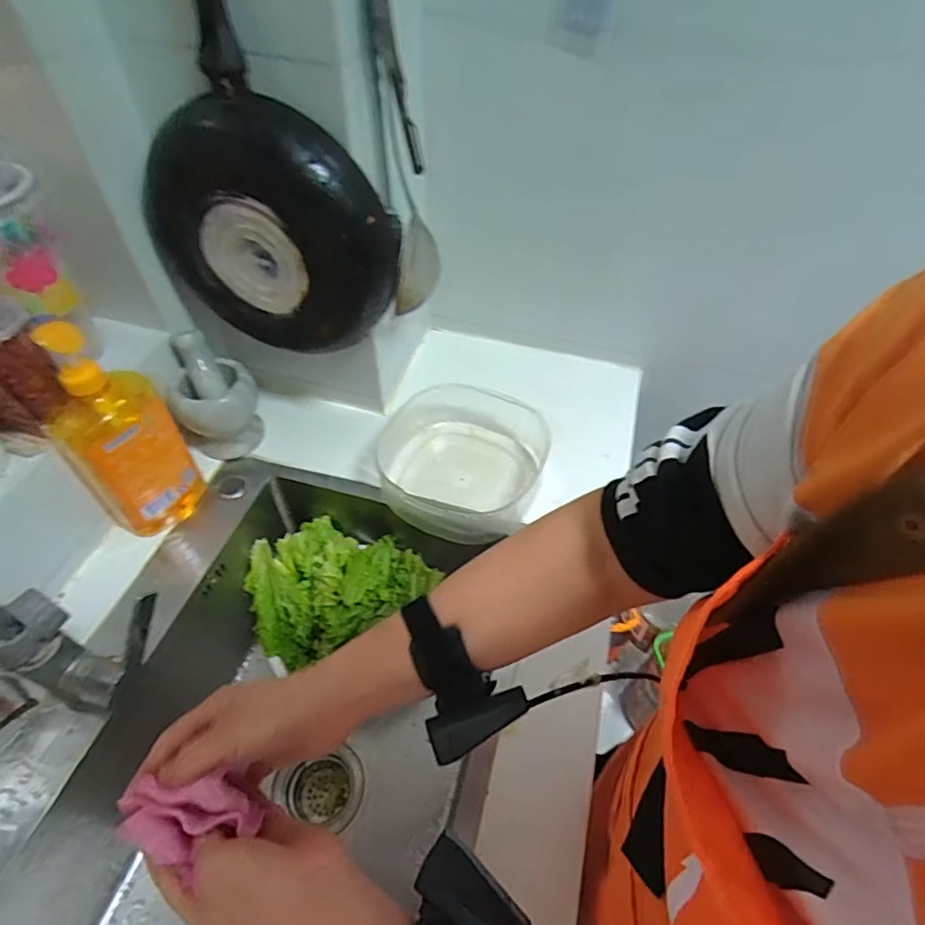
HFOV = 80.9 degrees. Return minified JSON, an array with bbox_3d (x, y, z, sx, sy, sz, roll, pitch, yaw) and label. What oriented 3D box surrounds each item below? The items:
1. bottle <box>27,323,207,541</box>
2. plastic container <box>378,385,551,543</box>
[{"bbox_3d":[-0.368,-0.027,0.594,0.055,0.267,0.108,22,53,16],"label":"bottle"},{"bbox_3d":[-0.010,-0.008,0.719,0.226,0.060,0.209,14,51,10],"label":"plastic container"}]

